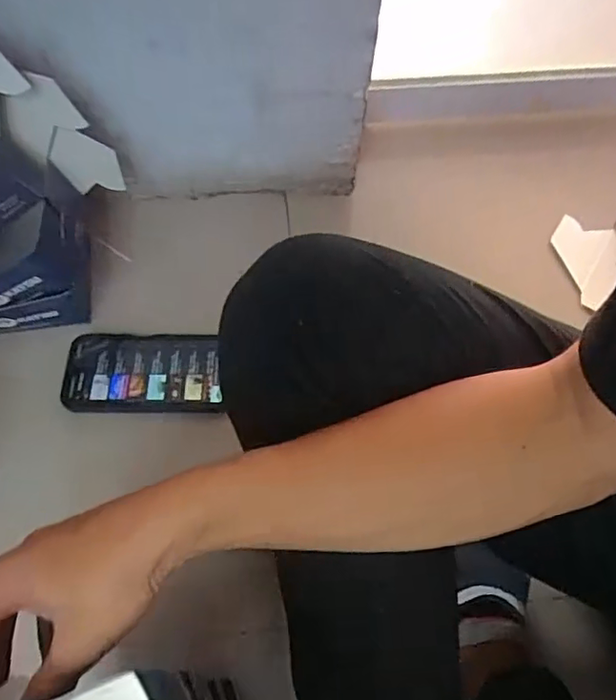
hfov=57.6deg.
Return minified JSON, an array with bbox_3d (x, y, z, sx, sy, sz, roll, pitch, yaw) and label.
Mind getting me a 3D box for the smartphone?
[{"bbox_3d":[-0.160,0.021,0.555,0.151,0.015,0.081,1,62,-1],"label":"smartphone"}]

